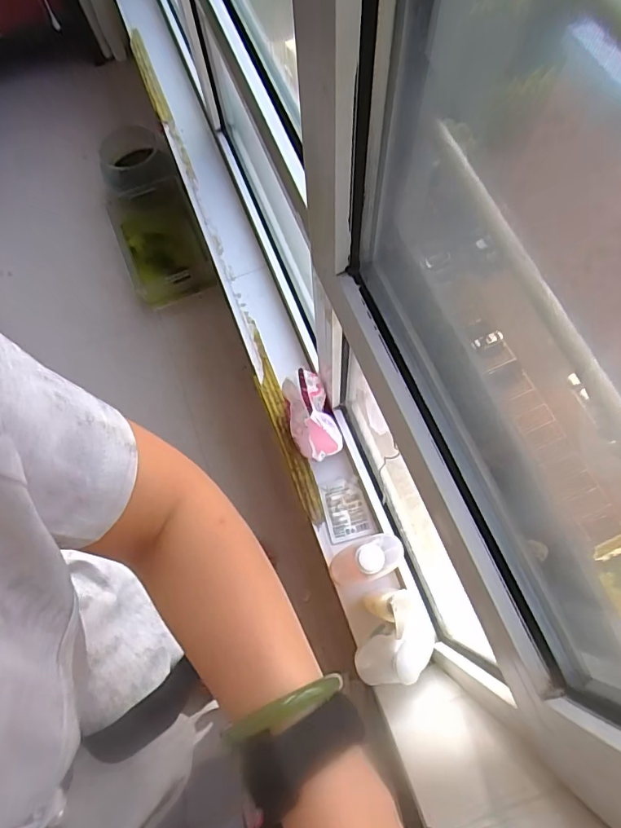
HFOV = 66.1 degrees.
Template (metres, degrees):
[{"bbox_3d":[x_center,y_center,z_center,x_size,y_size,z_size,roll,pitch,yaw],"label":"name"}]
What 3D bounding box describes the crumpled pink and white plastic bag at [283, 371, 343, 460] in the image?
[{"bbox_3d":[0.000,0.007,0.912,0.086,0.184,0.178,-19,72,-4],"label":"crumpled pink and white plastic bag"}]

